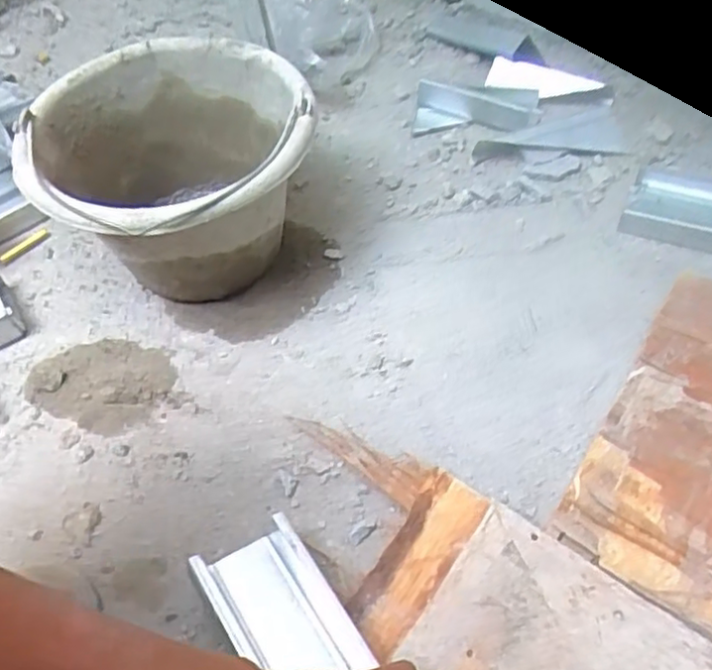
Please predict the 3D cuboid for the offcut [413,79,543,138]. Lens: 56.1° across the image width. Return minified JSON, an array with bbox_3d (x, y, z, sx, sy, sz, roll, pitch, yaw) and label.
[{"bbox_3d":[0.142,-0.271,0.796,0.141,0.022,0.074,6,54,10],"label":"offcut"}]

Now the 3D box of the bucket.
[{"bbox_3d":[-0.163,-0.141,0.649,0.247,0.174,0.255,-2,53,3],"label":"bucket"}]

